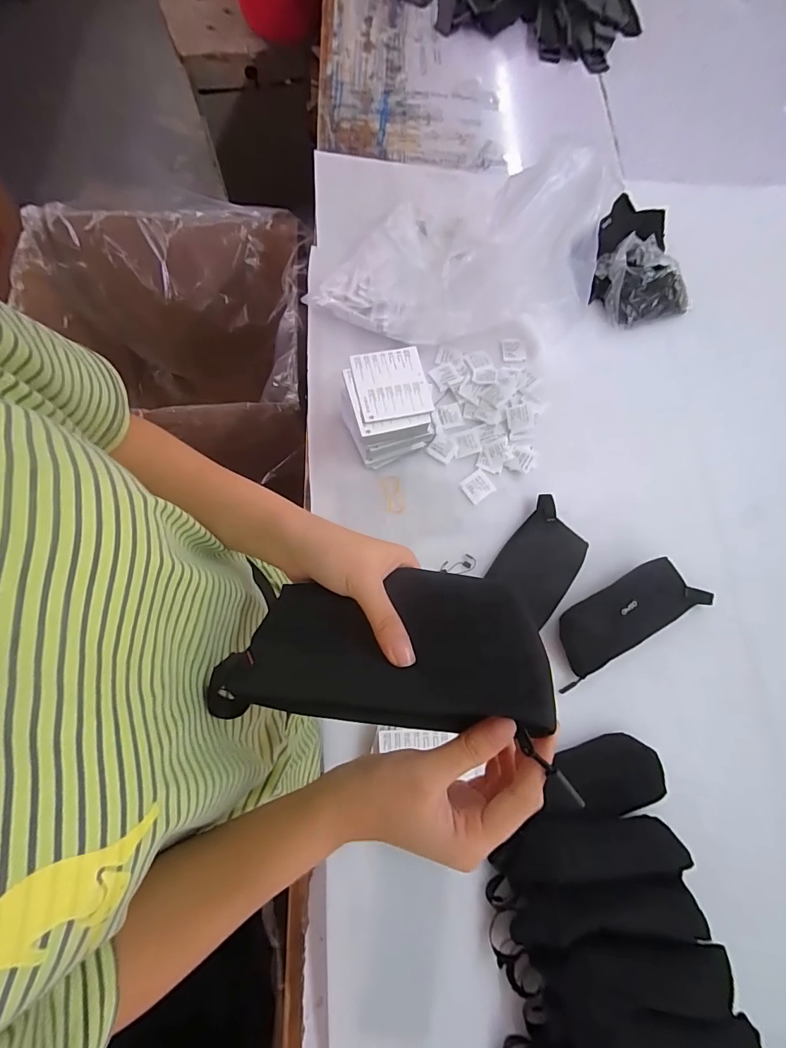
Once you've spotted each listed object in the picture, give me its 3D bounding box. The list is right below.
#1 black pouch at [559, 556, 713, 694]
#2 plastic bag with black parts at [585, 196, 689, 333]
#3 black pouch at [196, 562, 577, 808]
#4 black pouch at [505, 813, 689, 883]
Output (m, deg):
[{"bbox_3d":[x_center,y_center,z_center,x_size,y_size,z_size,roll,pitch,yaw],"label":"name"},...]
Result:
[{"bbox_3d":[0.309,0.119,0.574,0.241,0.035,0.087,-28,76,-10],"label":"black pouch"},{"bbox_3d":[0.429,-0.427,0.748,0.180,0.125,0.191,19,73,4],"label":"plastic bag with black parts"},{"bbox_3d":[-0.010,0.076,0.271,0.199,0.030,0.095,-1,72,10],"label":"black pouch"},{"bbox_3d":[0.217,0.345,0.467,0.191,0.054,0.058,-5,73,-4],"label":"black pouch"}]

